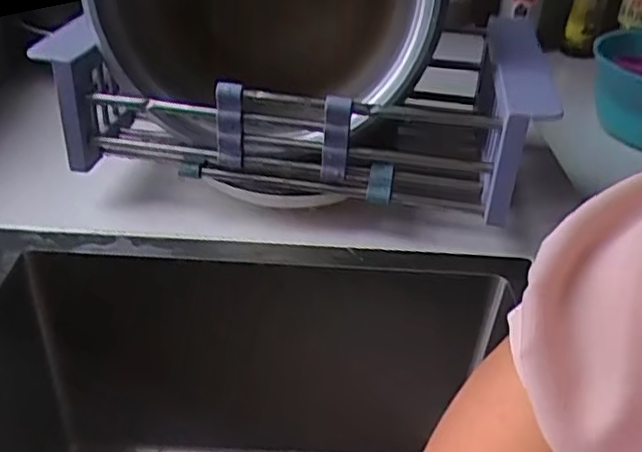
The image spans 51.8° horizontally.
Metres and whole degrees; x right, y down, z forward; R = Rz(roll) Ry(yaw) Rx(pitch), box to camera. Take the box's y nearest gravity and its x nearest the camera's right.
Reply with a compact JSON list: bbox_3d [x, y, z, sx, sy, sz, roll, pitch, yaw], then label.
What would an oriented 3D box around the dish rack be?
[{"bbox_3d":[-0.008,-0.100,0.513,0.328,0.096,0.151,8,34,4],"label":"dish rack"}]

